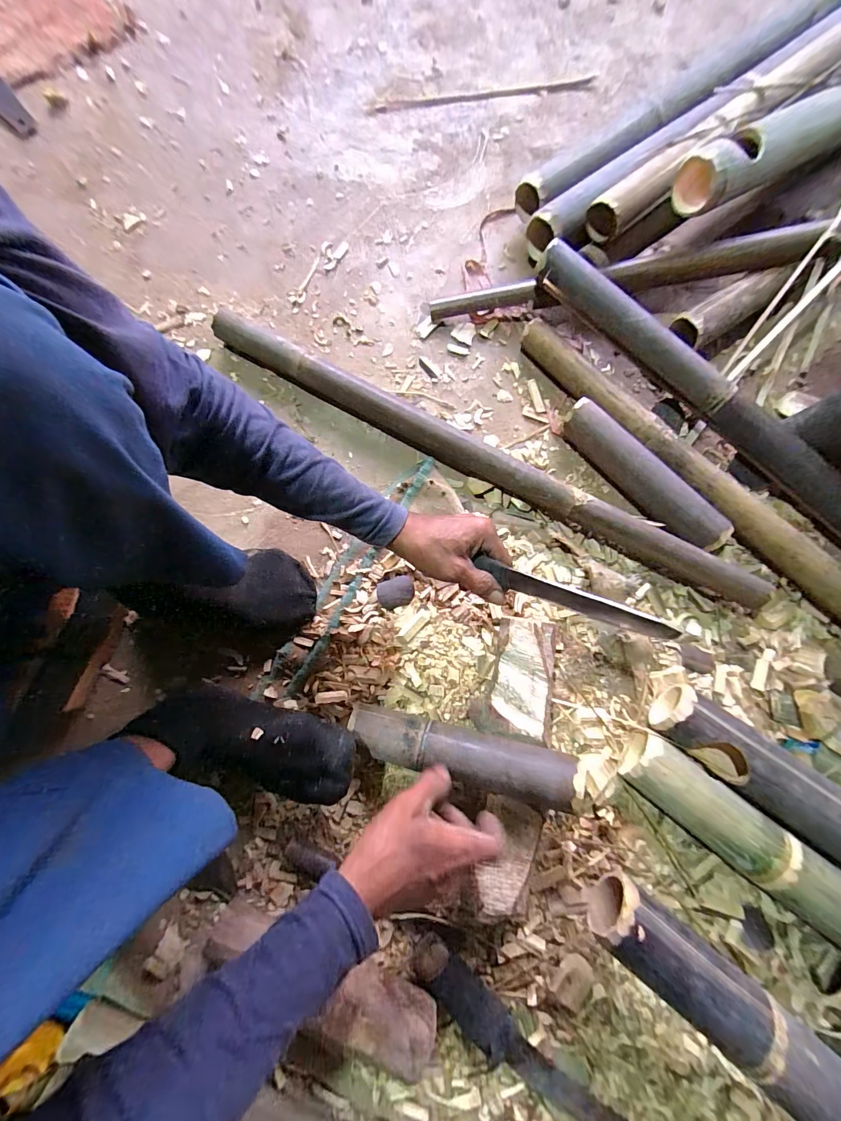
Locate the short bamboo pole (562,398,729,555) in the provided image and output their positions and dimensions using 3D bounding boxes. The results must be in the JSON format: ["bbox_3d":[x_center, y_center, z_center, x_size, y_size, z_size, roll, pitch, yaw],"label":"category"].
[{"bbox_3d":[0.304,-0.116,0.548,0.053,0.055,0.262,-41,81,-7],"label":"short bamboo pole"}]

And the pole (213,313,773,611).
[{"bbox_3d":[0.100,-0.136,0.555,0.782,0.049,0.050,29,80,6],"label":"pole"}]

